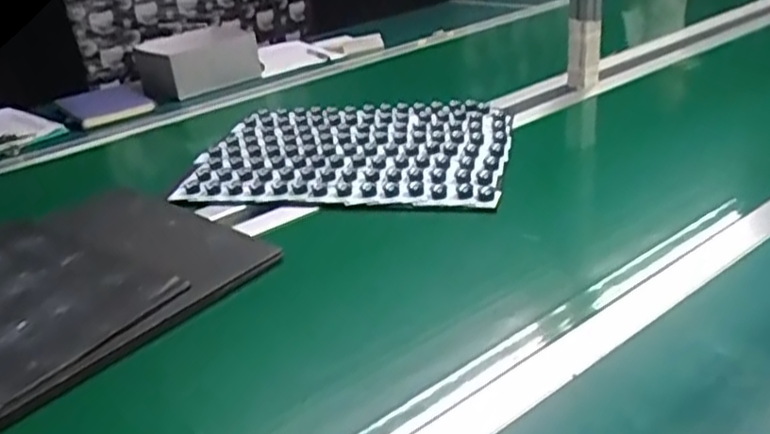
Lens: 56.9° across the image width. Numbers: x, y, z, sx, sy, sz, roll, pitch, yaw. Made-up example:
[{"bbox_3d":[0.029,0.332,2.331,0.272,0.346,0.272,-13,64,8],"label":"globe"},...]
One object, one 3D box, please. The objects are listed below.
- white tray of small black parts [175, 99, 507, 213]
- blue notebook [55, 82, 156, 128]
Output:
[{"bbox_3d":[-0.050,-0.106,1.095,0.466,0.022,0.333,1,29,12],"label":"white tray of small black parts"},{"bbox_3d":[-0.568,-0.234,1.452,0.160,0.016,0.233,-20,31,-26],"label":"blue notebook"}]

